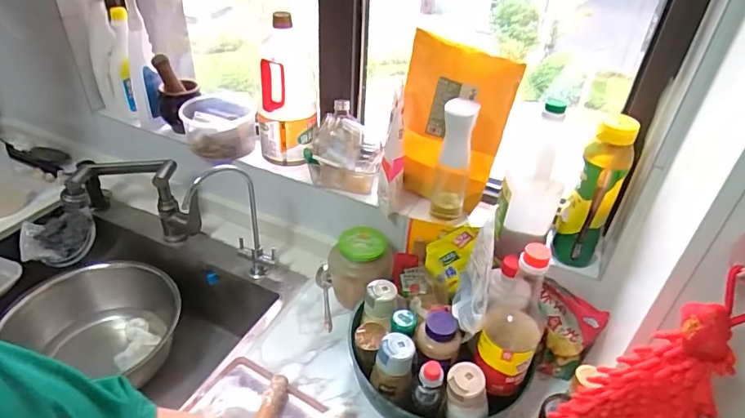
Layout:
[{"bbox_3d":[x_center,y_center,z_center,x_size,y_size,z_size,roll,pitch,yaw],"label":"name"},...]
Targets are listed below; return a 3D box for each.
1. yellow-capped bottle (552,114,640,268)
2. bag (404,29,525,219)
[{"bbox_3d":[0.333,-0.026,0.717,0.066,0.236,0.080,21,40,22],"label":"yellow-capped bottle"},{"bbox_3d":[0.134,-0.135,0.802,0.172,0.269,0.104,11,37,10],"label":"bag"}]

